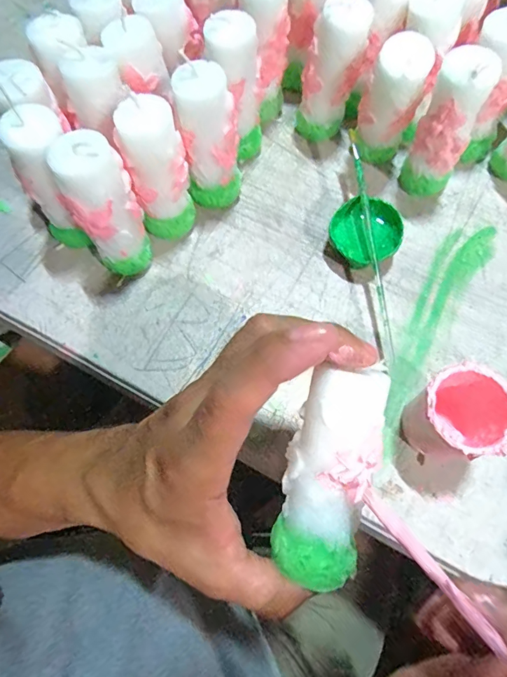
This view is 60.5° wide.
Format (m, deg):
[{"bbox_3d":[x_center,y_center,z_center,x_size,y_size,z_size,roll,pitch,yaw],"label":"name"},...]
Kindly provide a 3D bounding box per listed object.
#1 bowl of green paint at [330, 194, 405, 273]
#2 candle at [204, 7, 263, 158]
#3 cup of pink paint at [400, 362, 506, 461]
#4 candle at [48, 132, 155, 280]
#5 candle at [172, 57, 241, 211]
[{"bbox_3d":[0.088,-0.081,0.344,0.056,0.028,0.051,0,70,1],"label":"bowl of green paint"},{"bbox_3d":[-0.015,-0.186,0.339,0.035,0.110,0.042,35,74,12],"label":"candle"},{"bbox_3d":[0.119,0.053,0.271,0.062,0.067,0.052,-36,74,-11],"label":"cup of pink paint"},{"bbox_3d":[-0.100,-0.087,0.302,0.044,0.108,0.043,-28,72,-9],"label":"candle"},{"bbox_3d":[-0.032,-0.143,0.326,0.040,0.105,0.041,-9,70,-2],"label":"candle"}]

